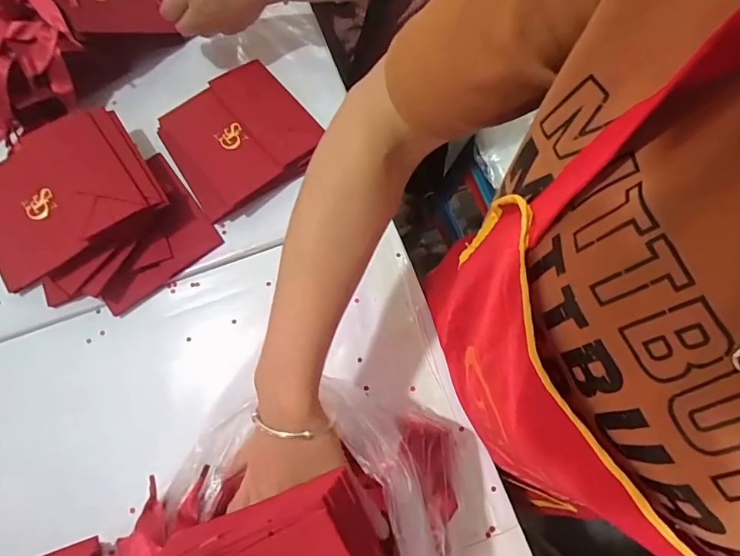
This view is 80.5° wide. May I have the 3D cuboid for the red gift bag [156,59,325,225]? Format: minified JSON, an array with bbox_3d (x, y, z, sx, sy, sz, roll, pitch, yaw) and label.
[{"bbox_3d":[-0.146,-0.159,0.495,0.154,0.035,0.140,-34,78,-7],"label":"red gift bag"}]

